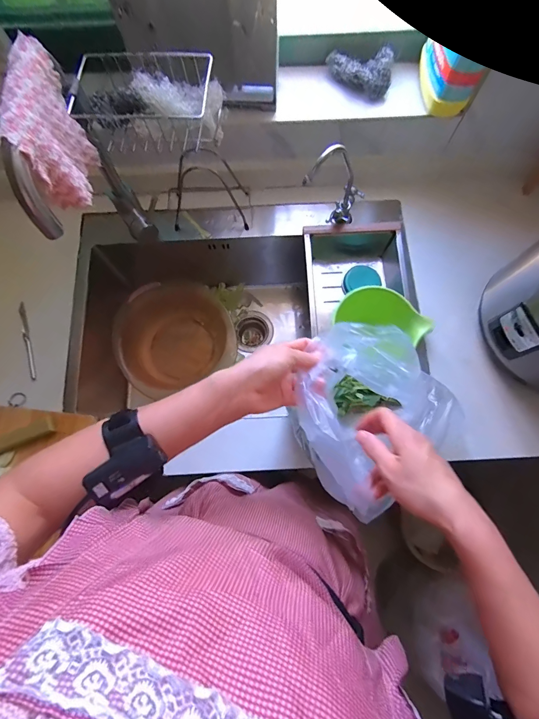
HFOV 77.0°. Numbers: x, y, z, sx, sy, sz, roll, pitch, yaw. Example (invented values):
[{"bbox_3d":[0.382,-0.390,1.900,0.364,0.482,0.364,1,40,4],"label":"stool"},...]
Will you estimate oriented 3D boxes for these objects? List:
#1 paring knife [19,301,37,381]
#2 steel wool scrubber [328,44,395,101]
[{"bbox_3d":[-0.462,-0.036,0.648,0.013,0.014,0.161,-18,76,-4],"label":"paring knife"},{"bbox_3d":[0.162,-0.503,0.600,0.105,0.045,0.069,-4,76,-1],"label":"steel wool scrubber"}]

